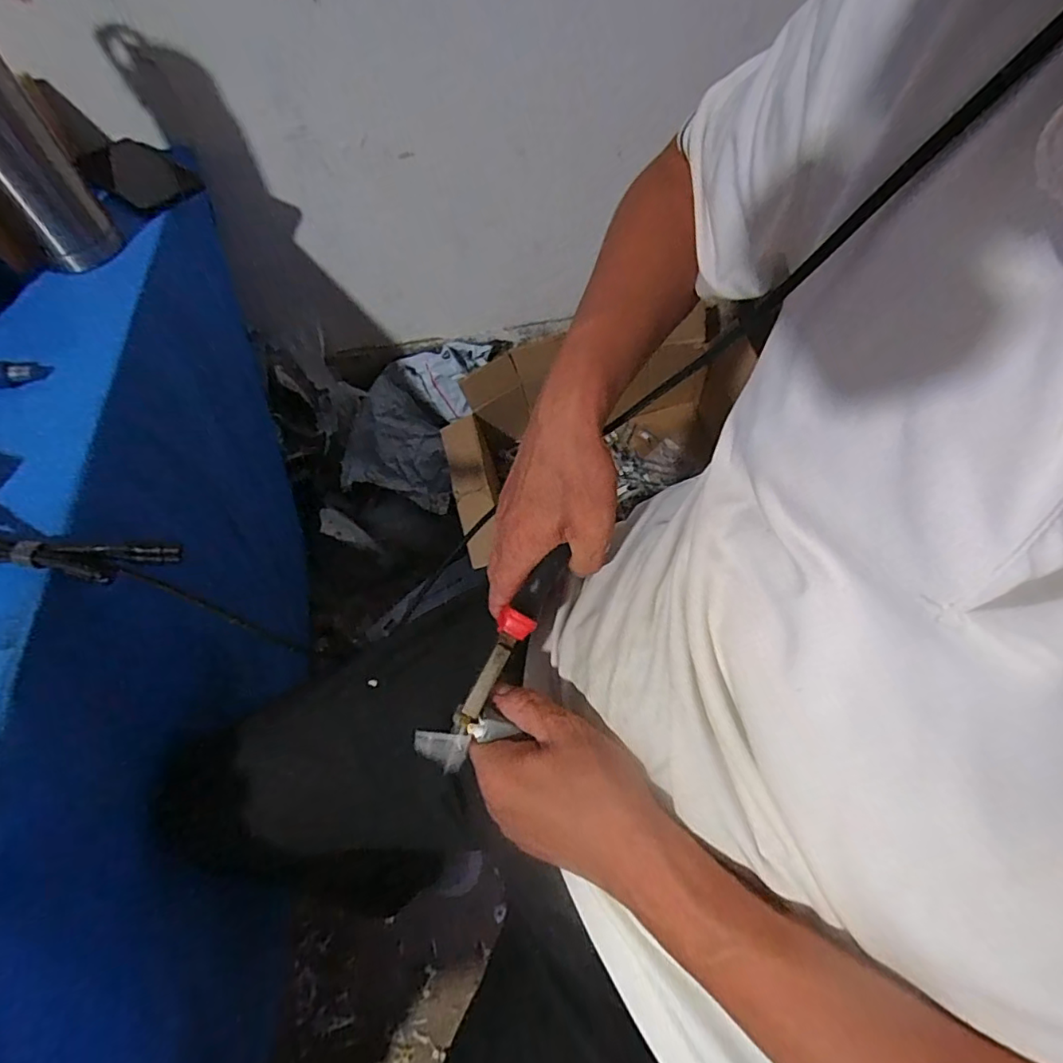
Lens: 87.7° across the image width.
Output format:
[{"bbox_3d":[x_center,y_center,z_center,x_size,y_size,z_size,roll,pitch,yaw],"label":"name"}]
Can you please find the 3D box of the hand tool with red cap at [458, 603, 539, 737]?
[{"bbox_3d":[-0.022,0.079,0.319,0.019,0.011,0.072,23,70,15],"label":"hand tool with red cap"}]

